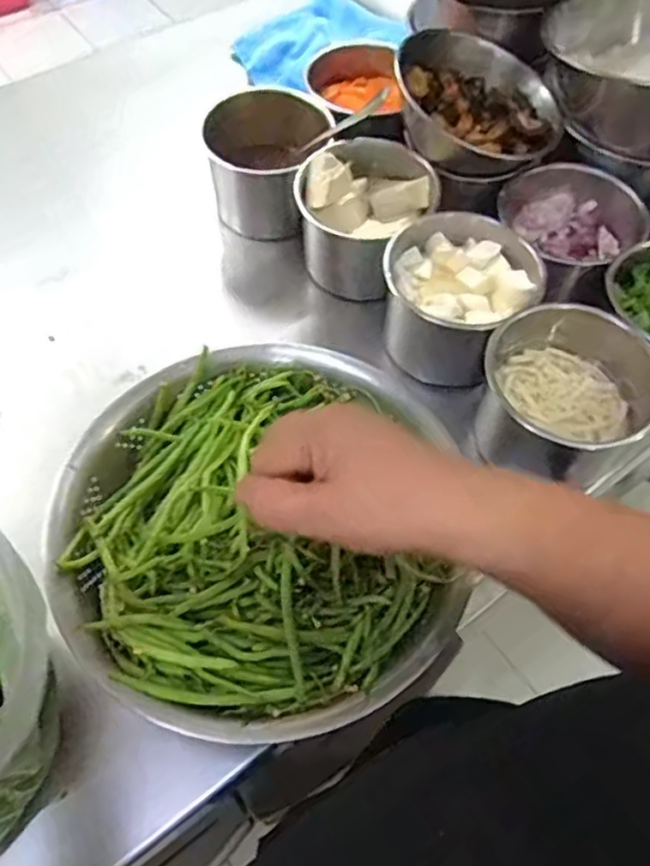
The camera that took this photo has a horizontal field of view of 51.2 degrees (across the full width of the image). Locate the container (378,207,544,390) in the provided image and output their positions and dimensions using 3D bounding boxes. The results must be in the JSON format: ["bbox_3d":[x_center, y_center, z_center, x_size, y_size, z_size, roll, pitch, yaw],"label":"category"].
[{"bbox_3d":[0.103,-0.106,0.552,0.114,0.086,0.112,30,63,15],"label":"container"}]

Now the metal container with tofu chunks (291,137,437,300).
[{"bbox_3d":[0.031,-0.186,0.597,0.101,0.085,0.113,29,63,14],"label":"metal container with tofu chunks"}]

